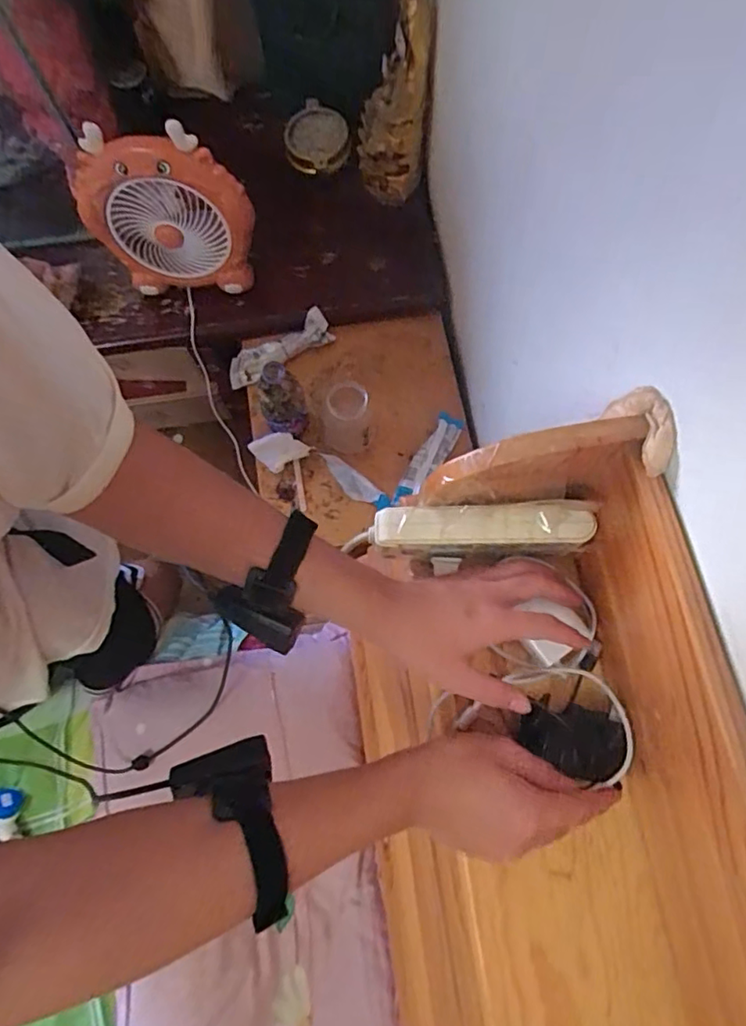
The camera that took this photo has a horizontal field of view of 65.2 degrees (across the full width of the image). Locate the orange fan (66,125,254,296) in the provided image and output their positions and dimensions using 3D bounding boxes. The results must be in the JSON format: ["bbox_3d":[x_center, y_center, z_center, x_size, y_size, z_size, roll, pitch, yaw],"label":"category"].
[{"bbox_3d":[-0.315,-0.449,0.895,0.254,0.259,0.058,0,75,2],"label":"orange fan"}]

